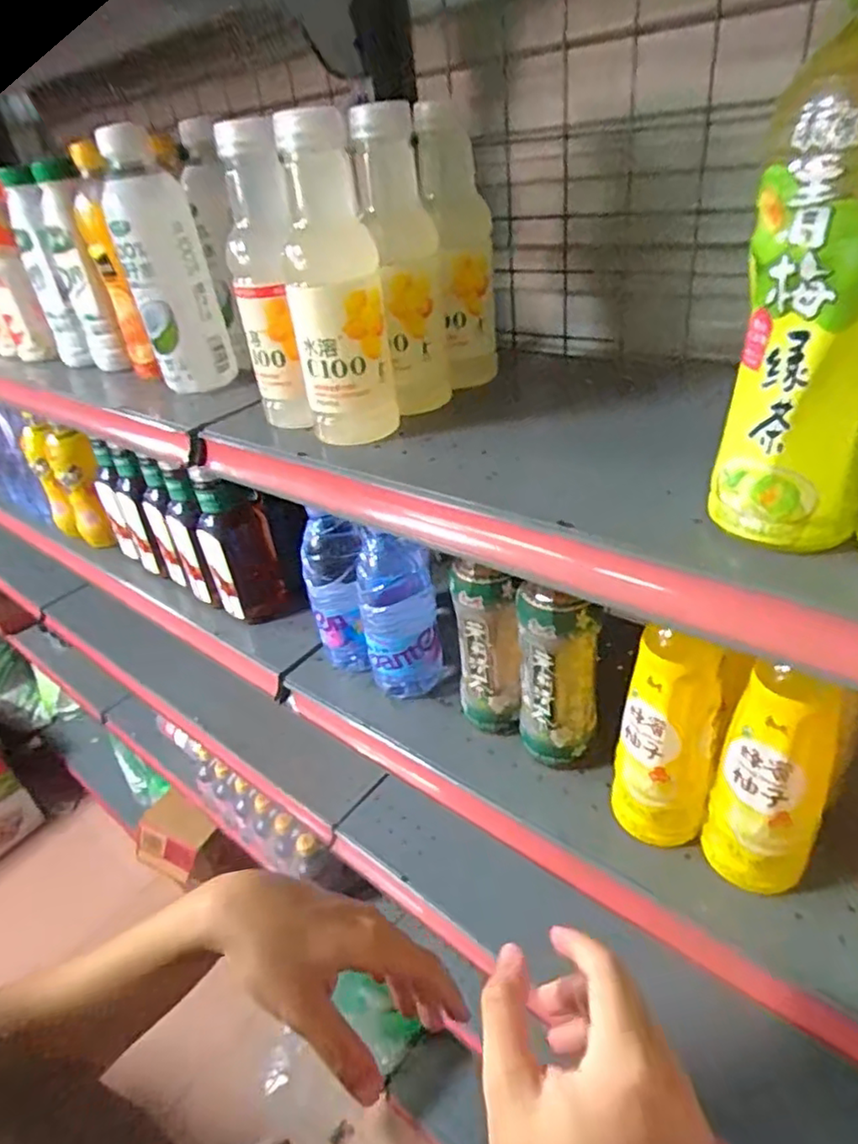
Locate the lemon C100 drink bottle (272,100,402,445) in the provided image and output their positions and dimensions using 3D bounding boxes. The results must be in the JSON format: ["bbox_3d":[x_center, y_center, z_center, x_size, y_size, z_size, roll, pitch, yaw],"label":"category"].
[{"bbox_3d":[-0.065,-0.192,0.440,0.066,0.192,0.072,-8,33,0],"label":"lemon C100 drink bottle"}]

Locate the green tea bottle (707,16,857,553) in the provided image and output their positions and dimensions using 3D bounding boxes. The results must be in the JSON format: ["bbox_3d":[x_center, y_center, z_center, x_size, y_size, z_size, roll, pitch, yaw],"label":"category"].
[{"bbox_3d":[0.160,-0.114,0.260,0.062,0.204,0.059,10,37,25],"label":"green tea bottle"}]

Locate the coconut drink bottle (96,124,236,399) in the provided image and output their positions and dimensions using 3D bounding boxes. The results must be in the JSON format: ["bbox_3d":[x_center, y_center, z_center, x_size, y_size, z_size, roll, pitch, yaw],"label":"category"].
[{"bbox_3d":[-0.240,-0.277,0.583,0.071,0.205,0.086,-19,35,-16],"label":"coconut drink bottle"}]

